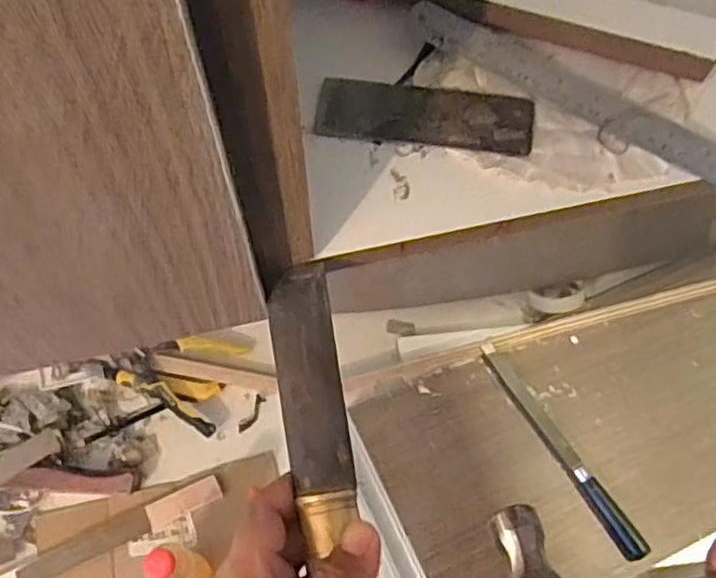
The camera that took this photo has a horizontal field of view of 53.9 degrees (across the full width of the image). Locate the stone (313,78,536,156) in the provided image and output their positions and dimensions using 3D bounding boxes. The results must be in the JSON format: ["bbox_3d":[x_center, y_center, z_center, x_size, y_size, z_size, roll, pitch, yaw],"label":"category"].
[{"bbox_3d":[0.042,-0.109,0.441,0.134,0.009,0.040,9,65,3],"label":"stone"}]

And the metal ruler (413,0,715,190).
[{"bbox_3d":[0.184,-0.096,0.441,0.328,0.010,0.026,28,76,5],"label":"metal ruler"}]

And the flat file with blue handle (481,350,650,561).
[{"bbox_3d":[0.267,0.208,0.928,0.030,0.029,0.314,-27,68,-13],"label":"flat file with blue handle"}]

